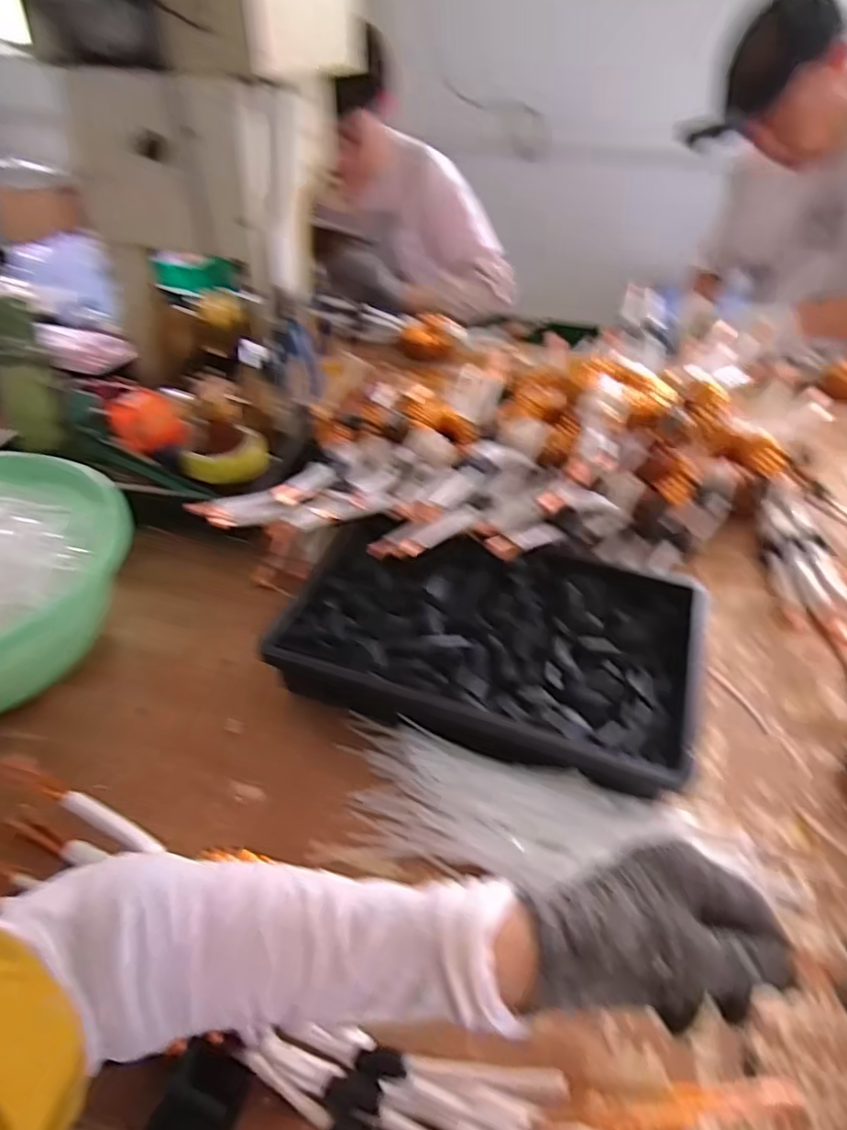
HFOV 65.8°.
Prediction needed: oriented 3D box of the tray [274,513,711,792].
[{"bbox_3d":[0.067,0.059,0.619,0.366,0.062,0.251,13,41,15],"label":"tray"}]

